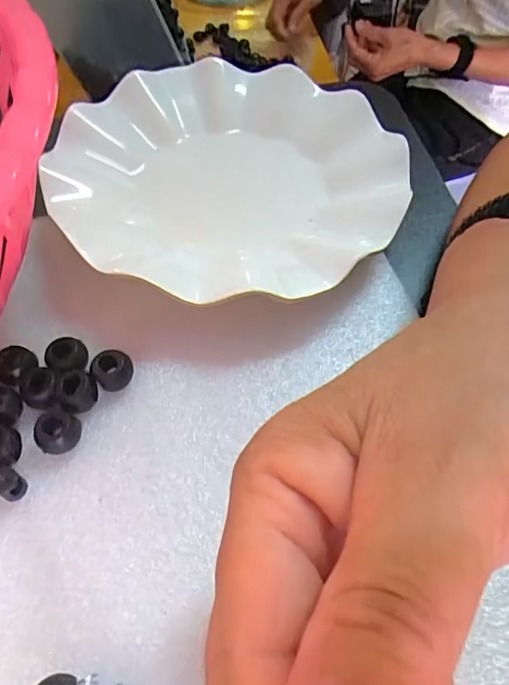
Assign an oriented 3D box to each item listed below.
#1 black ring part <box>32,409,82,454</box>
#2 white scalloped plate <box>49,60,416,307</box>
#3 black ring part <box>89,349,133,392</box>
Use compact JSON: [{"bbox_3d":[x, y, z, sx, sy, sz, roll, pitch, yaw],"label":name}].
[{"bbox_3d":[-0.080,0.037,0.205,0.015,0.012,0.017,35,65,21],"label":"black ring part"},{"bbox_3d":[-0.009,-0.110,0.291,0.181,0.029,0.181,-1,58,1],"label":"white scalloped plate"},{"bbox_3d":[-0.061,0.013,0.218,0.017,0.015,0.016,-1,58,1],"label":"black ring part"}]

